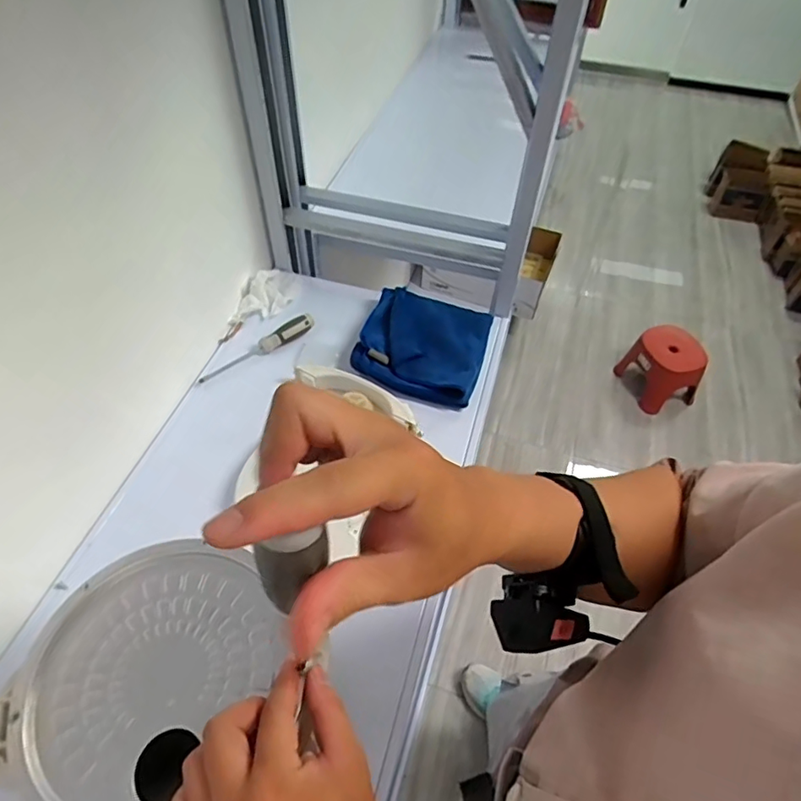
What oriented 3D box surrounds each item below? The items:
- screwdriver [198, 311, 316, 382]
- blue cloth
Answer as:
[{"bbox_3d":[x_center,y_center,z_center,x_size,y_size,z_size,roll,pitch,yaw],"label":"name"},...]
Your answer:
[{"bbox_3d":[-0.205,-0.077,0.796,0.187,0.026,0.027,-34,61,-25],"label":"screwdriver"},{"bbox_3d":[0.034,-0.084,0.788,0.170,0.031,0.174,14,53,9],"label":"blue cloth"}]

